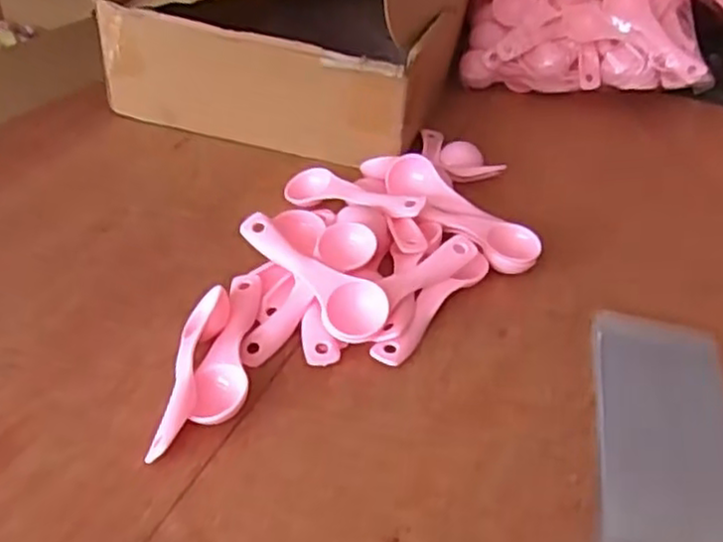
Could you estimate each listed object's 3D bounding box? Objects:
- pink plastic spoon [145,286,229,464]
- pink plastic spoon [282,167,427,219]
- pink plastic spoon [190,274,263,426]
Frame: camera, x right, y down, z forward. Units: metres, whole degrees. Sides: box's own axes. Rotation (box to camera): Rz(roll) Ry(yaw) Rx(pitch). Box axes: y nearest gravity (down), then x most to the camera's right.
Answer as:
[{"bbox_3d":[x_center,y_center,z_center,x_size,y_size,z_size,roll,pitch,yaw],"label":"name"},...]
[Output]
[{"bbox_3d":[-0.089,0.052,0.381,0.022,0.028,0.101,4,37,1],"label":"pink plastic spoon"},{"bbox_3d":[-0.010,-0.052,0.508,0.108,0.026,0.033,29,44,30],"label":"pink plastic spoon"},{"bbox_3d":[-0.072,0.041,0.404,0.026,0.018,0.109,1,37,-3],"label":"pink plastic spoon"}]

